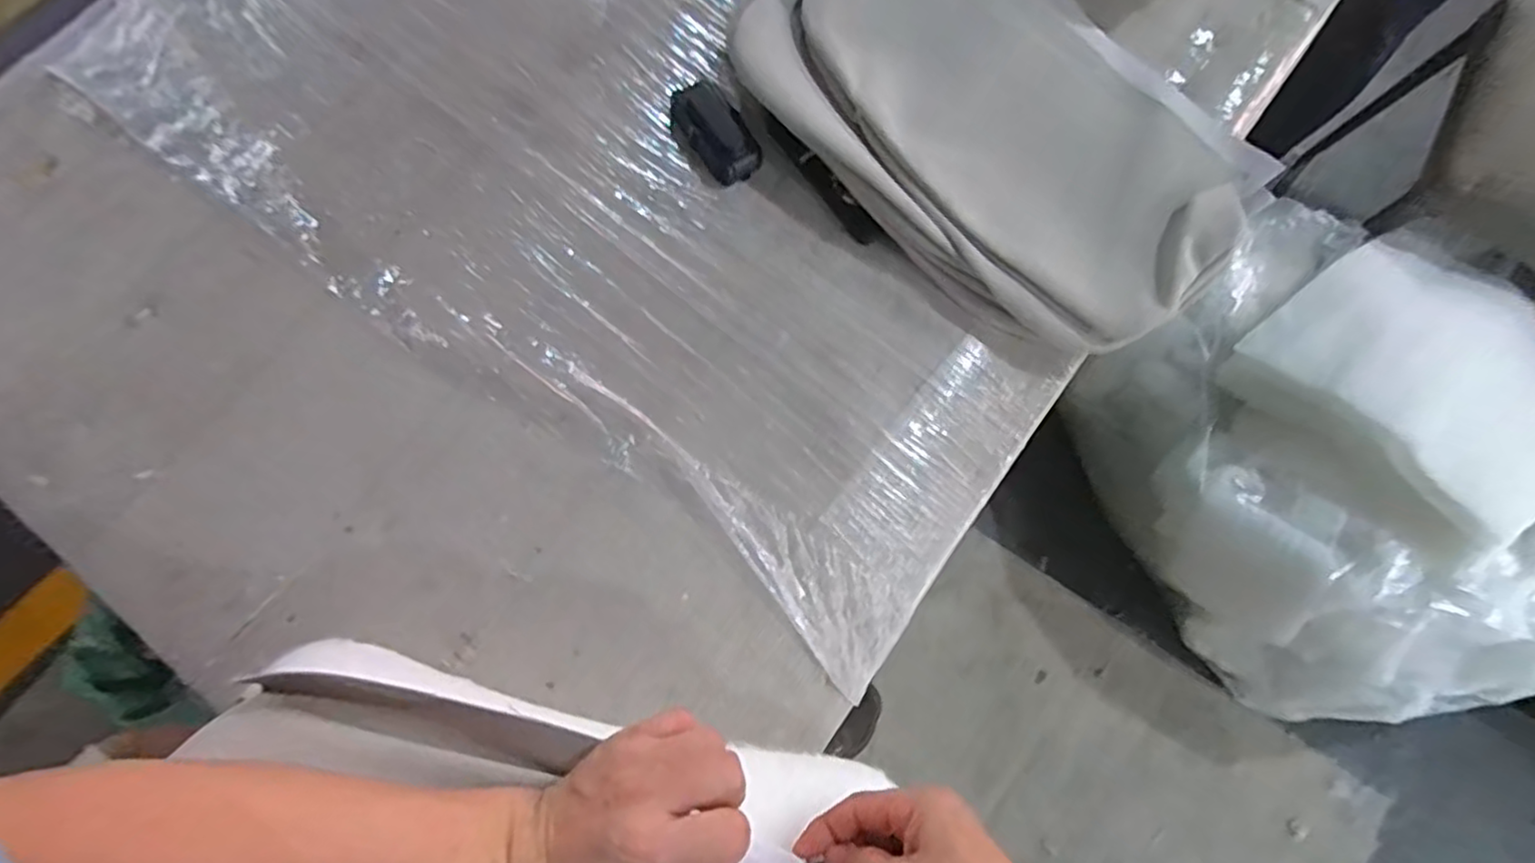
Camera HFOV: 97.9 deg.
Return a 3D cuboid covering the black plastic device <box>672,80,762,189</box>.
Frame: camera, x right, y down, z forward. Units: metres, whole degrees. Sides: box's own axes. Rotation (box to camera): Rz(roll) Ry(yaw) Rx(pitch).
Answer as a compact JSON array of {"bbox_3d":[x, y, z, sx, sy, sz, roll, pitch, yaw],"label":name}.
[{"bbox_3d":[-0.048,-0.286,0.641,0.055,0.019,0.105,-32,78,-9],"label":"black plastic device"}]

